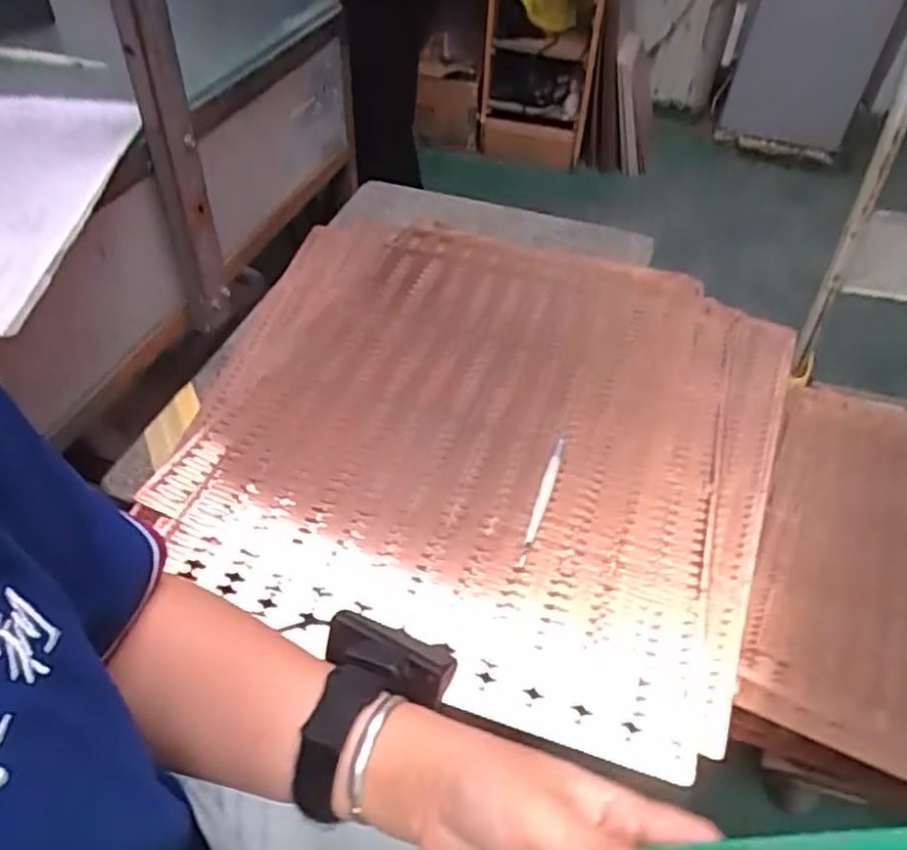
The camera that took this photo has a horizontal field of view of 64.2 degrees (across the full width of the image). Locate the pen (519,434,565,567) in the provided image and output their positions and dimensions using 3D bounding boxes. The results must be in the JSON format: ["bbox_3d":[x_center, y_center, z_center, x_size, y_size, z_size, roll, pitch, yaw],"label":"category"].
[{"bbox_3d":[0.074,0.057,0.592,0.011,0.010,0.136,15,46,12],"label":"pen"}]

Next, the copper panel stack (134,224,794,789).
[{"bbox_3d":[0.019,-0.018,0.677,0.549,0.035,0.536,17,46,14],"label":"copper panel stack"}]

